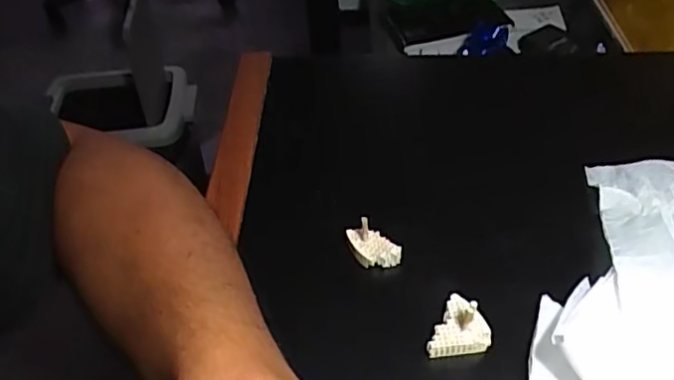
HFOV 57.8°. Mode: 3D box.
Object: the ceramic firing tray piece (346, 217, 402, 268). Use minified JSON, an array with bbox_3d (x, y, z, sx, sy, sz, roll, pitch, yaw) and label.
[{"bbox_3d":[0.019,0.027,0.324,0.029,0.025,0.018,1,46,6],"label":"ceramic firing tray piece"}]

